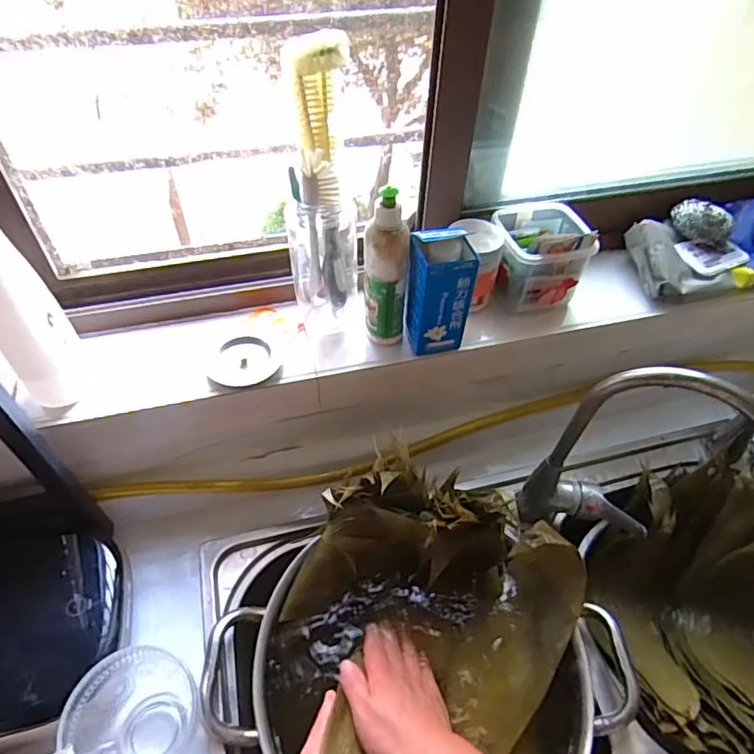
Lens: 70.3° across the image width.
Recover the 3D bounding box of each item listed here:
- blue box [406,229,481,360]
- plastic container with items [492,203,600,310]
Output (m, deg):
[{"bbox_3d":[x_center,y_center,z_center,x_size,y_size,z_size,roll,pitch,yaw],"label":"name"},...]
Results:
[{"bbox_3d":[0.066,-0.090,0.572,0.065,0.137,0.053,-4,50,-5],"label":"blue box"},{"bbox_3d":[0.193,-0.150,0.648,0.103,0.082,0.107,-4,50,-5],"label":"plastic container with items"}]

